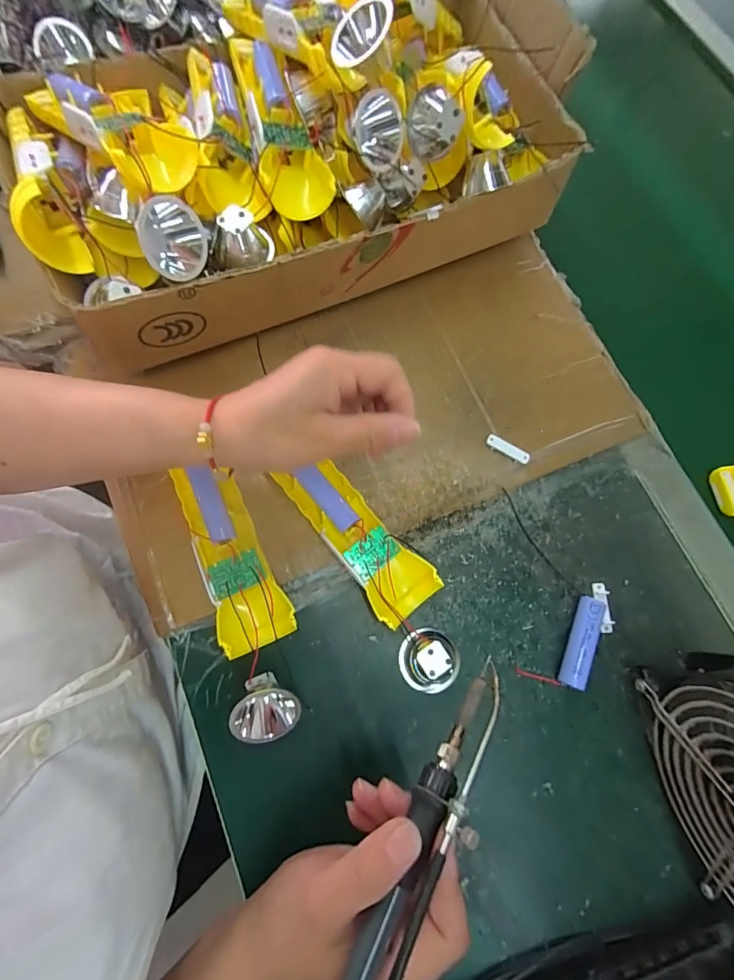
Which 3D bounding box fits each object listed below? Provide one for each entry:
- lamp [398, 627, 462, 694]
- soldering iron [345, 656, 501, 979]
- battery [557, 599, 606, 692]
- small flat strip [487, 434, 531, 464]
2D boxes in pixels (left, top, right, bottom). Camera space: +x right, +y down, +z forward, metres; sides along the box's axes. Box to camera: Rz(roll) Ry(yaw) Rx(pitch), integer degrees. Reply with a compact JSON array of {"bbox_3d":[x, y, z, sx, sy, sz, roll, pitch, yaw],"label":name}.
[{"bbox_3d":[0.045,0.120,0.297,0.043,0.024,0.042,1,73,-4],"label":"lamp"},{"bbox_3d":[0.022,0.179,0.201,0.020,0.021,0.206,31,60,9],"label":"soldering iron"},{"bbox_3d":[0.154,0.109,0.306,0.016,0.018,0.063,23,72,3],"label":"battery"},{"bbox_3d":[0.114,-0.033,0.341,0.036,0.005,0.009,31,77,9],"label":"small flat strip"}]

